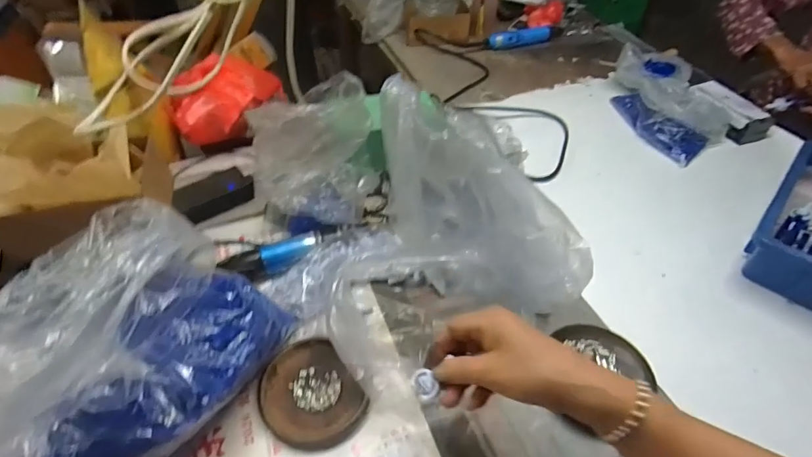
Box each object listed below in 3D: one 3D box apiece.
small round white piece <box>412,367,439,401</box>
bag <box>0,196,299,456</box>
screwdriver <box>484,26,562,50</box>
[{"bbox_3d":[0.016,0.132,0.369,0.021,0.004,0.025,-29,63,17],"label":"small round white piece"},{"bbox_3d":[-0.249,0.112,0.384,0.187,0.202,0.224,11,46,13],"label":"bag"},{"bbox_3d":[0.295,-0.471,1.074,0.212,0.035,0.043,-17,48,-17],"label":"screwdriver"}]

